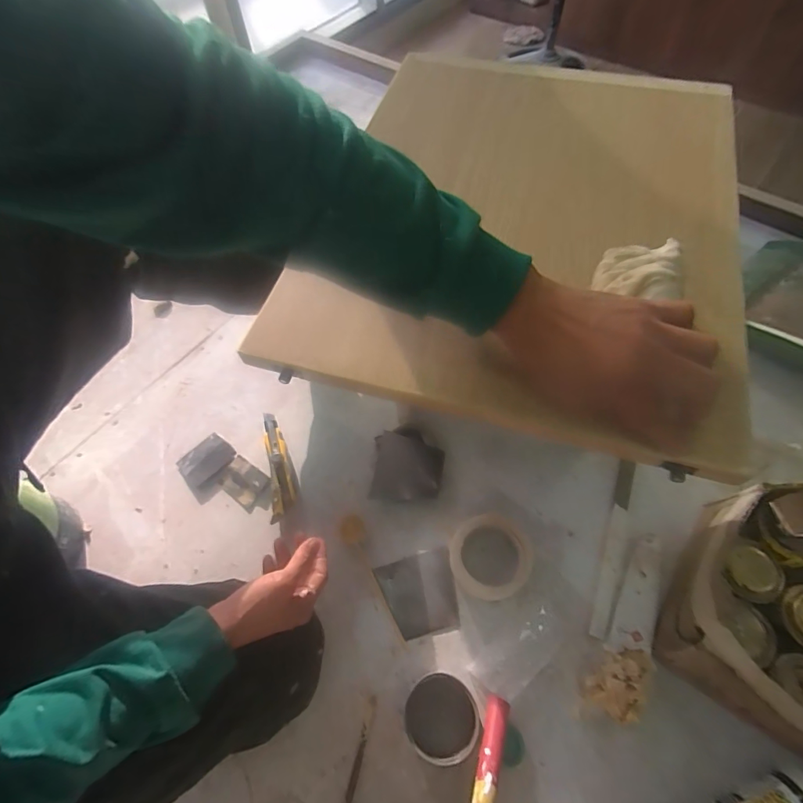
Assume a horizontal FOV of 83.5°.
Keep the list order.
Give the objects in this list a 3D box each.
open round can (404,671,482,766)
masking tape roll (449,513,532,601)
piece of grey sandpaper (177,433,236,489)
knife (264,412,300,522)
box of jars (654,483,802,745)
[{"bbox_3d":[0.047,0.373,0.533,0.084,0.033,0.086,-2,61,3],"label":"open round can"},{"bbox_3d":[0.119,0.212,0.609,0.104,0.055,0.102,-2,61,3],"label":"masking tape roll"},{"bbox_3d":[-0.308,0.093,0.711,0.081,0.010,0.066,-40,66,-17],"label":"piece of grey sandpaper"},{"bbox_3d":[-0.189,0.097,0.702,0.040,0.016,0.177,-13,61,-4],"label":"knife"},{"bbox_3d":[0.487,0.257,0.525,0.284,0.095,0.261,29,67,18],"label":"box of jars"}]

